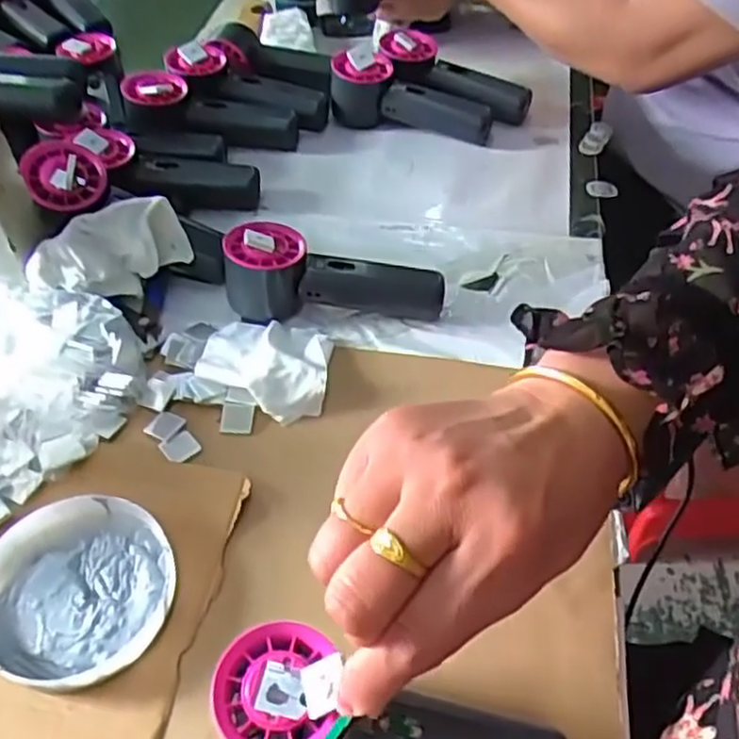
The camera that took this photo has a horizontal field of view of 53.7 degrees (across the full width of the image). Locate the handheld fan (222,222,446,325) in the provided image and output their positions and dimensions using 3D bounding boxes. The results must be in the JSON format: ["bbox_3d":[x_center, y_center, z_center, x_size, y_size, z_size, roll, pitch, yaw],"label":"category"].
[{"bbox_3d":[-0.026,-0.071,0.528,0.155,0.058,0.054,1,49,0],"label":"handheld fan"}]

